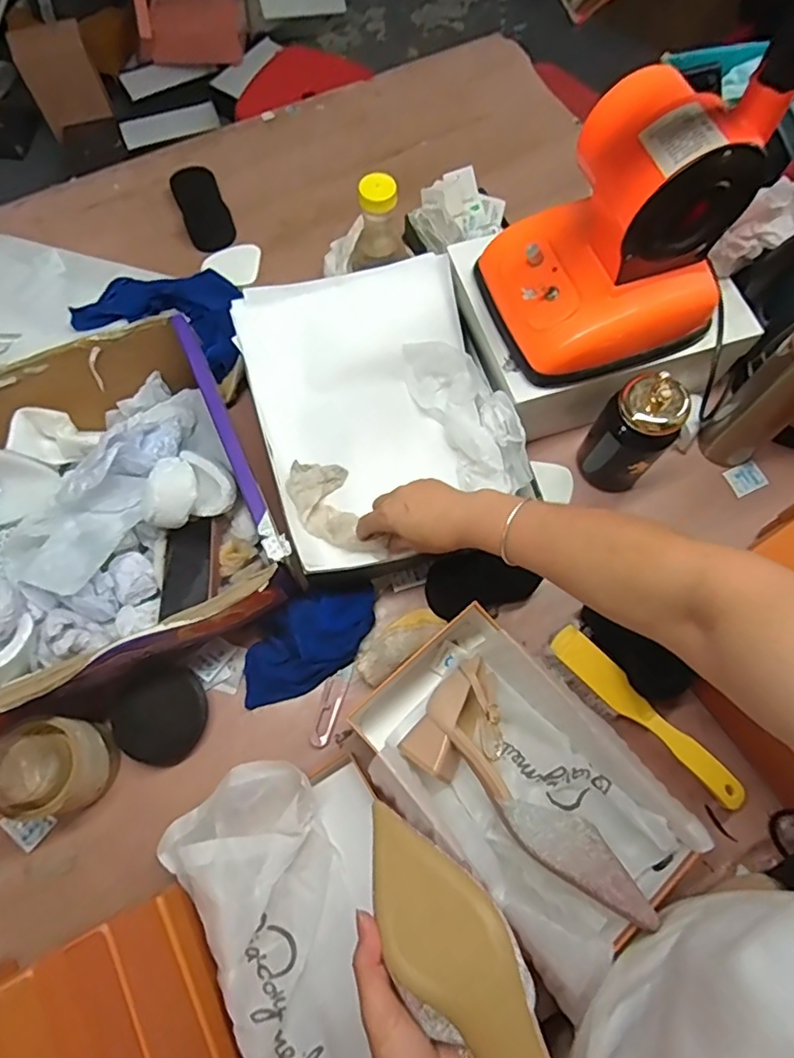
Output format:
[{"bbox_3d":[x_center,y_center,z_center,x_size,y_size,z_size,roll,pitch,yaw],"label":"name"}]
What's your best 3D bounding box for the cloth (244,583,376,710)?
[{"bbox_3d":[-0.094,0.116,0.624,0.162,0.050,0.084,-29,74,-10],"label":"cloth"}]

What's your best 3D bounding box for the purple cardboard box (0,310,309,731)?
[{"bbox_3d":[-0.345,0.003,0.610,0.402,0.140,0.324,-23,73,-8],"label":"purple cardboard box"}]

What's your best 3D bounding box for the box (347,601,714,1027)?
[{"bbox_3d":[0.106,0.235,0.550,0.189,0.110,0.289,-41,76,-13],"label":"box"}]

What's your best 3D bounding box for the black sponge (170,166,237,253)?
[{"bbox_3d":[-0.277,-0.459,0.843,0.063,0.022,0.129,-22,72,-7],"label":"black sponge"}]

